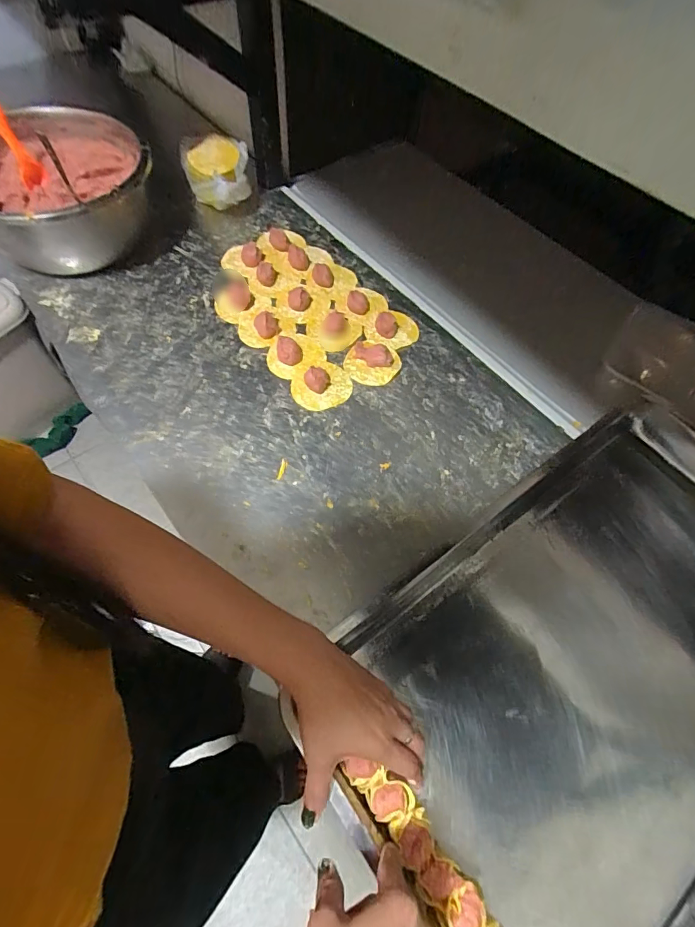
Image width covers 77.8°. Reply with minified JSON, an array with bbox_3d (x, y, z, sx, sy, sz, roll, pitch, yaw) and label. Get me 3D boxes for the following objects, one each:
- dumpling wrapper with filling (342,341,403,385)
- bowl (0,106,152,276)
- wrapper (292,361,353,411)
[{"bbox_3d":[0.037,-0.146,0.619,0.074,0.010,0.070,2,61,-3],"label":"dumpling wrapper with filling"},{"bbox_3d":[-0.442,-0.421,0.657,0.267,0.138,0.274,2,61,-3],"label":"bowl"},{"bbox_3d":[-0.034,-0.108,0.593,0.082,0.019,0.069,-34,68,-20],"label":"wrapper"}]

